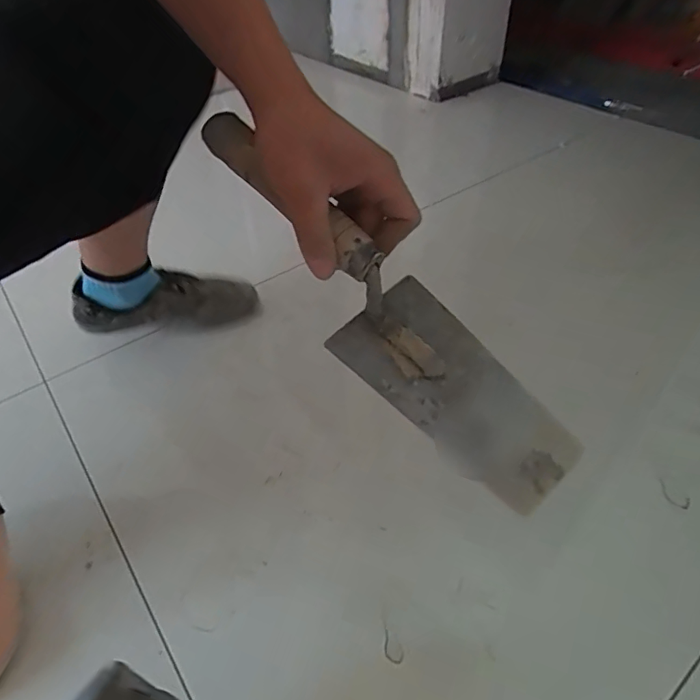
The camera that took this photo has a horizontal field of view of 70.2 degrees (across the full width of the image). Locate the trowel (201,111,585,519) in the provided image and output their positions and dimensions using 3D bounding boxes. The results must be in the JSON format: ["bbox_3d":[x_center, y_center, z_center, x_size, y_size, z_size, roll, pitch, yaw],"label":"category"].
[{"bbox_3d":[0.022,-0.035,0.340,0.319,0.068,0.076,47,60,4],"label":"trowel"}]

